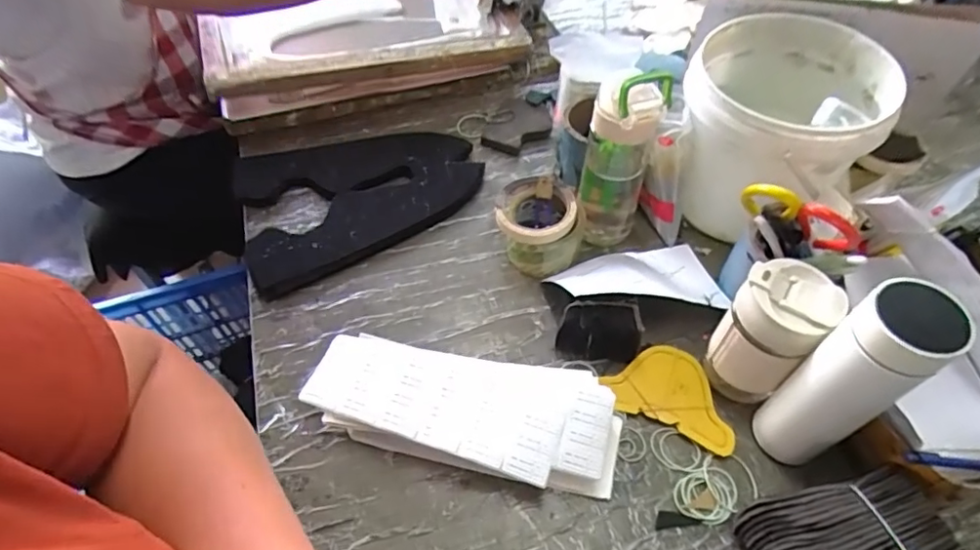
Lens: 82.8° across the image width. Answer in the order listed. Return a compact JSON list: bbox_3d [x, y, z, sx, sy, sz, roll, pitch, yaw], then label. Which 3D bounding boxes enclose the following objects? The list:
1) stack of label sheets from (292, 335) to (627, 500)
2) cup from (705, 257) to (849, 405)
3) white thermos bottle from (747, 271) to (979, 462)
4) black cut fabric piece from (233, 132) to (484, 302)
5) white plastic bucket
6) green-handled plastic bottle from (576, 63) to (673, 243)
[{"bbox_3d":[-0.027,0.133,0.560,0.311,0.050,0.115,11,55,9],"label":"stack of label sheets"},{"bbox_3d":[0.266,0.056,0.538,0.076,0.146,0.073,-1,54,1],"label":"cup"},{"bbox_3d":[0.293,0.092,0.465,0.065,0.225,0.063,-33,60,-21],"label":"white thermos bottle"},{"bbox_3d":[-0.172,-0.115,0.754,0.320,0.030,0.233,-20,56,-13],"label":"black cut fabric piece"},{"bbox_3d":[0.332,-0.164,0.669,0.210,0.182,0.245,26,59,19],"label":"white plastic bucket"},{"bbox_3d":[0.145,-0.132,0.629,0.075,0.227,0.076,11,55,9],"label":"green-handled plastic bottle"}]

